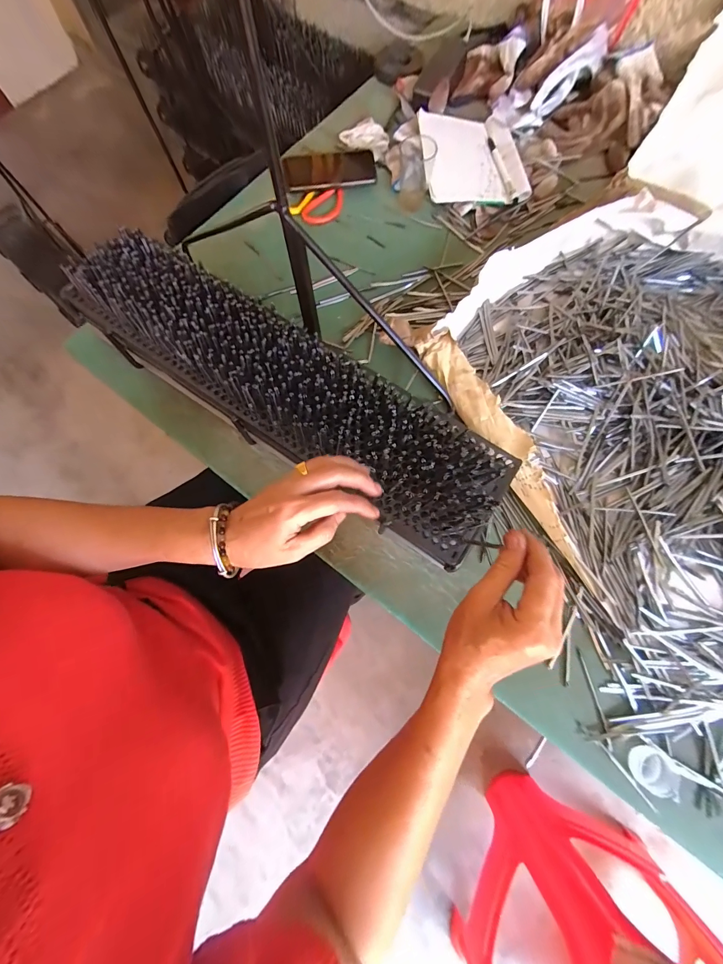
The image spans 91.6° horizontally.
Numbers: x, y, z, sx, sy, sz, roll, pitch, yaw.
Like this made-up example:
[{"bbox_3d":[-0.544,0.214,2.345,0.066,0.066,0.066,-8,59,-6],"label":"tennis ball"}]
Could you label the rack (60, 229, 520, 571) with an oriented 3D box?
[{"bbox_3d":[-0.100,-0.112,0.432,0.565,0.099,0.136,33,78,9],"label":"rack"}]

